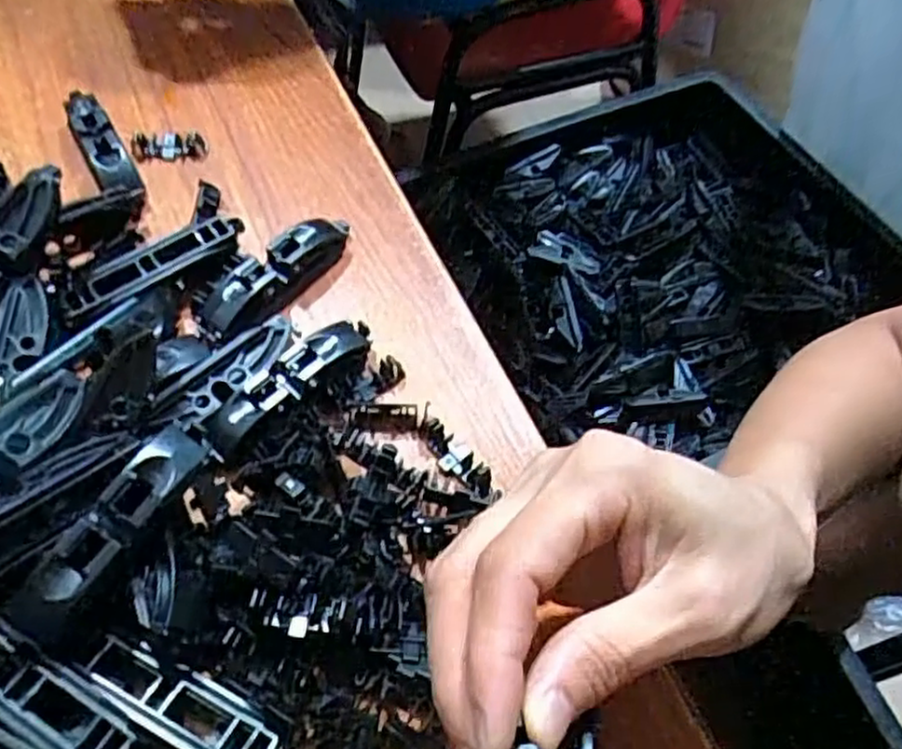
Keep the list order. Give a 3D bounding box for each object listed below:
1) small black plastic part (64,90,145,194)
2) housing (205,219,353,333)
[{"bbox_3d":[-0.170,-0.112,0.357,0.018,0.018,0.073,-26,63,-17],"label":"small black plastic part"},{"bbox_3d":[-0.072,-0.043,0.320,0.022,0.018,0.075,39,65,20],"label":"housing"}]

